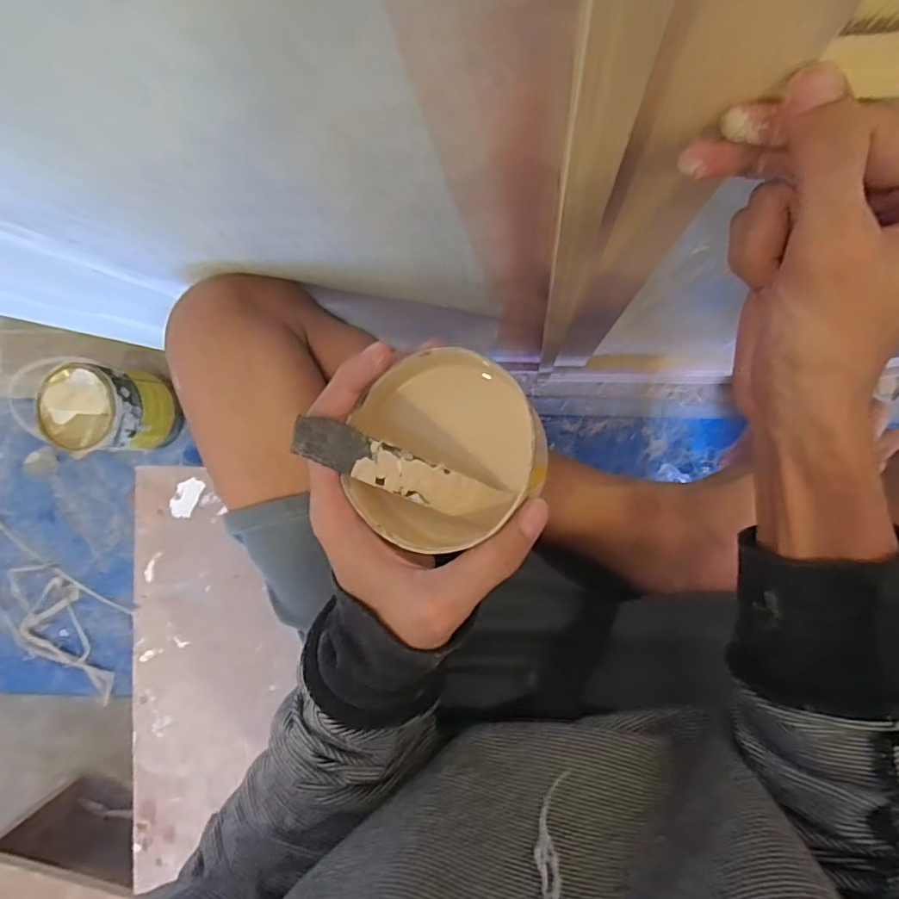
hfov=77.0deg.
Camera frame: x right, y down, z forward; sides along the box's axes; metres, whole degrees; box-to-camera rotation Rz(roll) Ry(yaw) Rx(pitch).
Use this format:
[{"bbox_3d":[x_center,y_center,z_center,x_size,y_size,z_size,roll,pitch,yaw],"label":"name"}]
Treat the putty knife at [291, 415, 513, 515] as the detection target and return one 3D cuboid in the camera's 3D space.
[{"bbox_3d":[-0.021,0.010,0.245,0.094,0.007,0.020,21,91,-13],"label":"putty knife"}]

